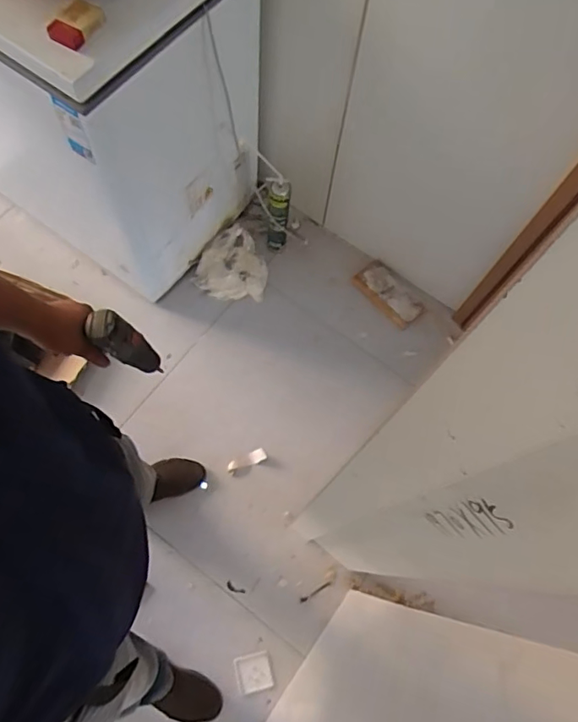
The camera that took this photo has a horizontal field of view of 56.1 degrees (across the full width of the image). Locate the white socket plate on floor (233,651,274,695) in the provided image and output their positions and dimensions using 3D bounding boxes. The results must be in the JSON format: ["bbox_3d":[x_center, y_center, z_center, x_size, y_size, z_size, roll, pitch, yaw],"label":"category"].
[{"bbox_3d":[-0.092,0.812,1.412,0.090,0.004,0.088,-11,71,-8],"label":"white socket plate on floor"}]

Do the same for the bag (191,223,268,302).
[{"bbox_3d":[-0.170,-0.310,1.805,0.237,0.080,0.249,31,71,7],"label":"bag"}]

